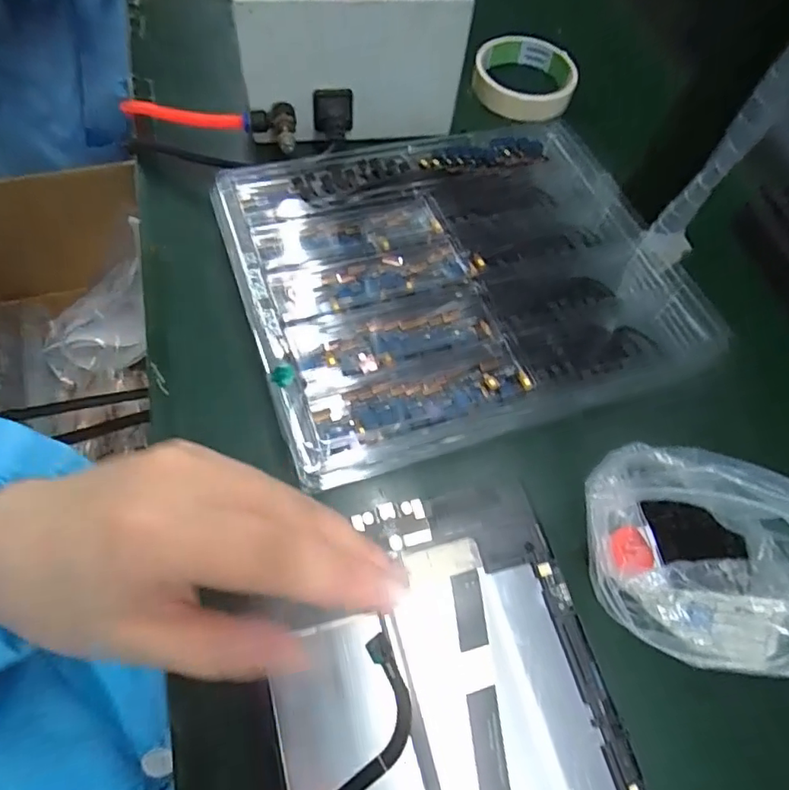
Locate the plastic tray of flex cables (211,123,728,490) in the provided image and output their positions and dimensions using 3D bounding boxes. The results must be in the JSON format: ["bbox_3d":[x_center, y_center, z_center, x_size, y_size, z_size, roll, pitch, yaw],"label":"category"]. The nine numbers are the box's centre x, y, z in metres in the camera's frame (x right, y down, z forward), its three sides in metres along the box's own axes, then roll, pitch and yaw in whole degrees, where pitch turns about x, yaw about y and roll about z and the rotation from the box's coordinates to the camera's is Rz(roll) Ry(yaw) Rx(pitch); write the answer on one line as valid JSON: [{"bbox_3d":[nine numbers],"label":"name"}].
[{"bbox_3d":[0.044,-0.086,0.355,0.277,0.032,0.221,-15,67,-14],"label":"plastic tray of flex cables"}]

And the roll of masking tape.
[{"bbox_3d":[0.114,-0.279,0.478,0.086,0.024,0.083,3,63,-6],"label":"roll of masking tape"}]

